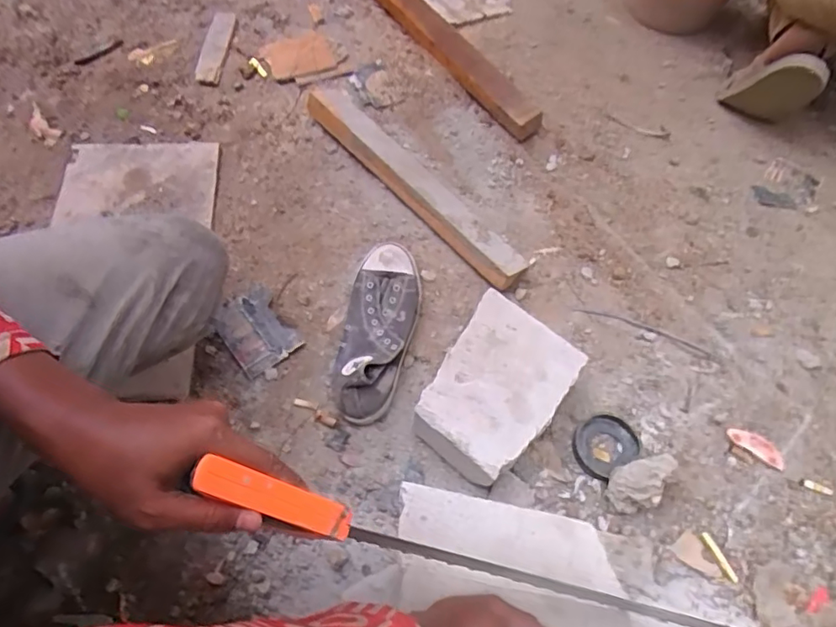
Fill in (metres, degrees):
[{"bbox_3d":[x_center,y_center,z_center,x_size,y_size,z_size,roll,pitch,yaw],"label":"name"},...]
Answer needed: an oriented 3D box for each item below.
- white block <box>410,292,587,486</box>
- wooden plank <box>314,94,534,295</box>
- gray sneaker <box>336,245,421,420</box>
[{"bbox_3d":[0.094,0.099,0.697,0.155,0.087,0.214,32,63,15],"label":"white block"},{"bbox_3d":[-0.017,-0.235,0.903,0.084,0.049,0.492,-35,67,-21],"label":"wooden plank"},{"bbox_3d":[-0.053,0.016,0.748,0.100,0.076,0.264,8,59,2],"label":"gray sneaker"}]

